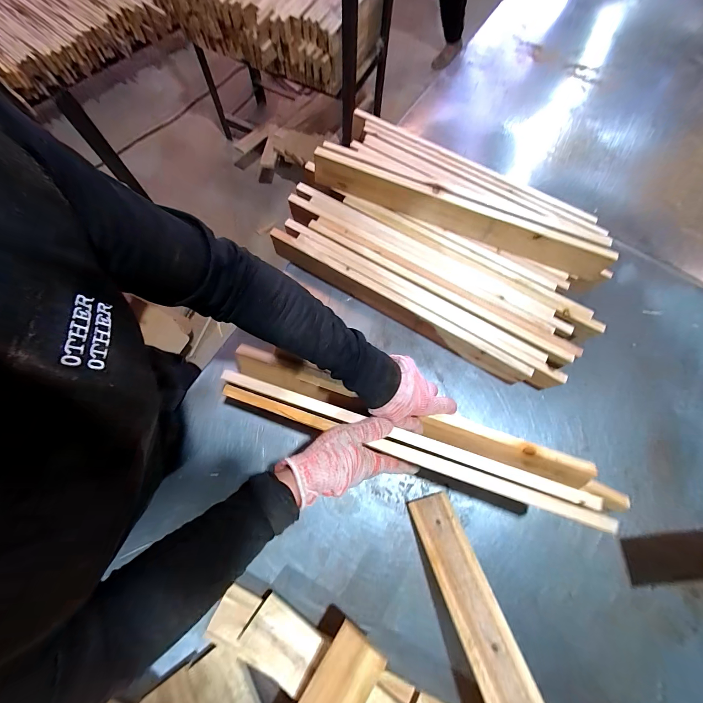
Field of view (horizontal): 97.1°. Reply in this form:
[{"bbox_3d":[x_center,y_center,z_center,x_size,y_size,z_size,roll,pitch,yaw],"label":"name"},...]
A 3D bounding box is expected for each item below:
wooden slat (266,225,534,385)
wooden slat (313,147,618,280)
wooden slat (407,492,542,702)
[{"bbox_3d":[0.070,-0.078,0.538,0.471,0.071,0.025,30,73,8],"label":"wooden slat"},{"bbox_3d":[0.165,-0.231,0.522,0.498,0.063,0.020,24,72,6],"label":"wooden slat"},{"bbox_3d":[0.185,0.405,0.325,0.061,0.015,0.481,-18,56,-7],"label":"wooden slat"}]

